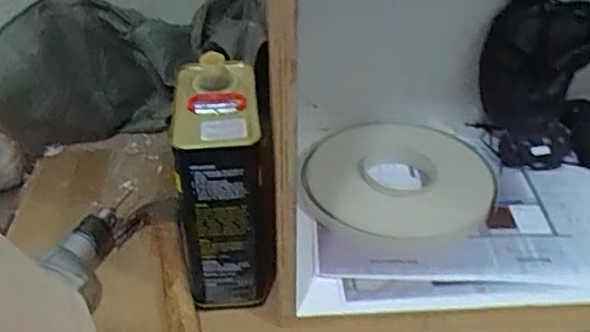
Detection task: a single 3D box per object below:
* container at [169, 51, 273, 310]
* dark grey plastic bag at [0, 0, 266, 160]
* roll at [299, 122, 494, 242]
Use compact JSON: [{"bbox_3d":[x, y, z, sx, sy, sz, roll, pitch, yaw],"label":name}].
[{"bbox_3d":[-0.086,0.029,0.717,0.098,0.255,0.173,-7,39,-9],"label":"container"},{"bbox_3d":[-0.257,-0.137,0.931,0.401,0.213,0.139,-5,38,-6],"label":"dark grey plastic bag"},{"bbox_3d":[0.146,0.014,0.868,0.264,0.033,0.262,0,38,0],"label":"roll"}]

